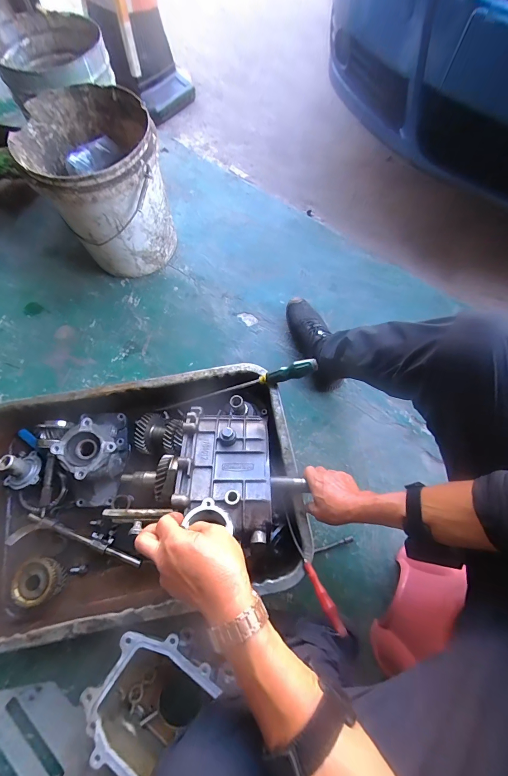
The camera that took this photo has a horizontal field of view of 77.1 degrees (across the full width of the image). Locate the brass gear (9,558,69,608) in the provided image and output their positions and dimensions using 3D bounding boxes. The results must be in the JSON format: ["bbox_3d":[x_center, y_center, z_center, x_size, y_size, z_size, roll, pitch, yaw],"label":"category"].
[{"bbox_3d":[-0.417,0.372,0.612,0.080,0.037,0.080,-34,74,-13],"label":"brass gear"}]

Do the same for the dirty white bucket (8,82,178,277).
[{"bbox_3d":[-0.360,-0.483,0.810,0.264,0.321,0.280,1,70,-2],"label":"dirty white bucket"}]

